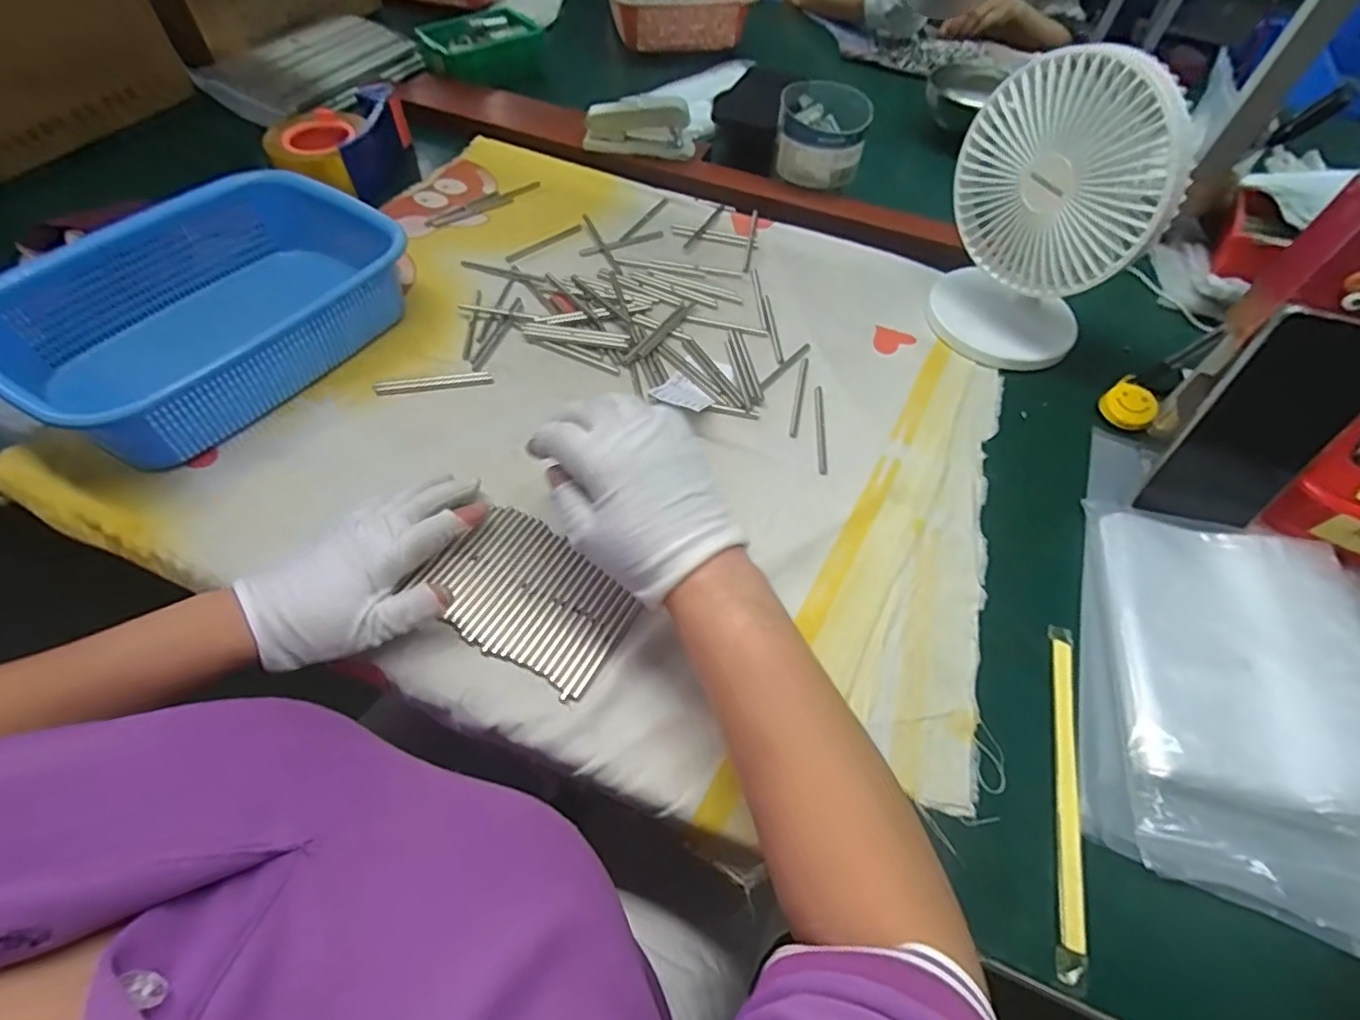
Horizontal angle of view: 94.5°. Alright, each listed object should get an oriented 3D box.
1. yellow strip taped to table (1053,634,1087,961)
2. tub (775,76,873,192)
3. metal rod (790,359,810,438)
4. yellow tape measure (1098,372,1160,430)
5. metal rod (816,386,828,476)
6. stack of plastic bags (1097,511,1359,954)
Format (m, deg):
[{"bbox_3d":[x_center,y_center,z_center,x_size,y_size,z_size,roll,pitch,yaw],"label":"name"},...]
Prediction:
[{"bbox_3d":[0.227,0.156,0.367,0.013,0.004,0.175,14,55,9],"label":"yellow strip taped to table"},{"bbox_3d":[0.157,-0.416,0.704,0.097,0.082,0.109,10,56,2],"label":"tub"},{"bbox_3d":[0.104,-0.098,0.542,0.007,0.005,0.094,13,56,4],"label":"metal rod"},{"bbox_3d":[0.383,-0.089,0.535,0.044,0.014,0.044,-32,64,-17],"label":"yellow tape measure"},{"bbox_3d":[0.117,-0.067,0.519,0.007,0.004,0.093,6,56,-1],"label":"metal rod"},{"bbox_3d":[0.352,0.114,0.381,0.180,0.034,0.249,15,56,6],"label":"stack of plastic bags"}]

